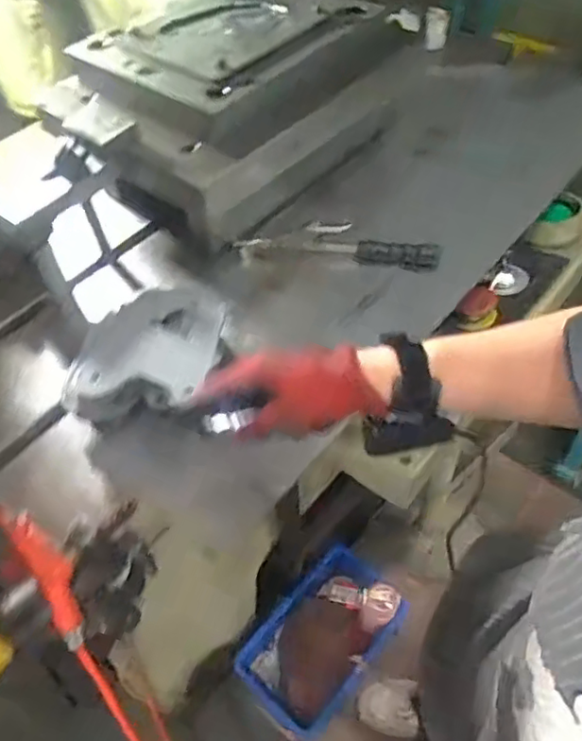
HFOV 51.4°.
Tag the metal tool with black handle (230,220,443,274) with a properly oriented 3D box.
[{"bbox_3d":[0.060,-0.161,0.777,0.256,0.057,0.022,3,52,8],"label":"metal tool with black handle"}]

